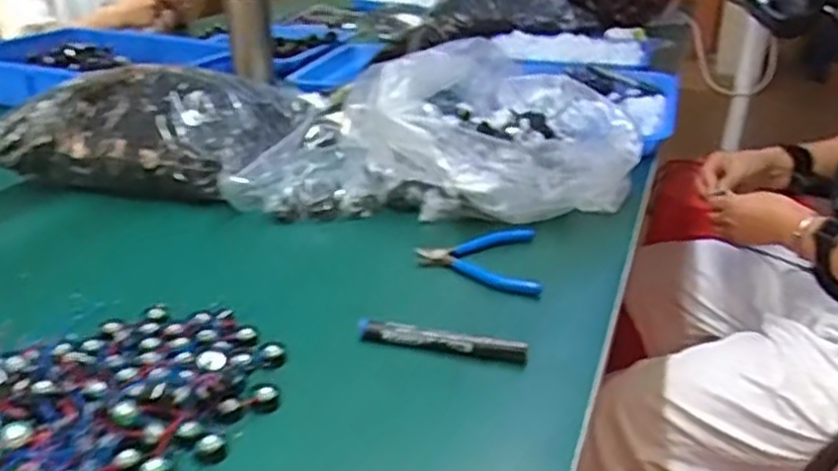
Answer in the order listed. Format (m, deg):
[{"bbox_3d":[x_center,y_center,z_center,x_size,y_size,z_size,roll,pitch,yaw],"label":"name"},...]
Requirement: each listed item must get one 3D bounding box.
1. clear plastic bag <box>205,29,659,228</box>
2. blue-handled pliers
[{"bbox_3d":[0.028,-0.136,0.854,0.435,0.140,0.277,1,26,1],"label":"clear plastic bag"},{"bbox_3d":[0.057,0.024,0.704,0.112,0.015,0.119,1,26,3],"label":"blue-handled pliers"}]

